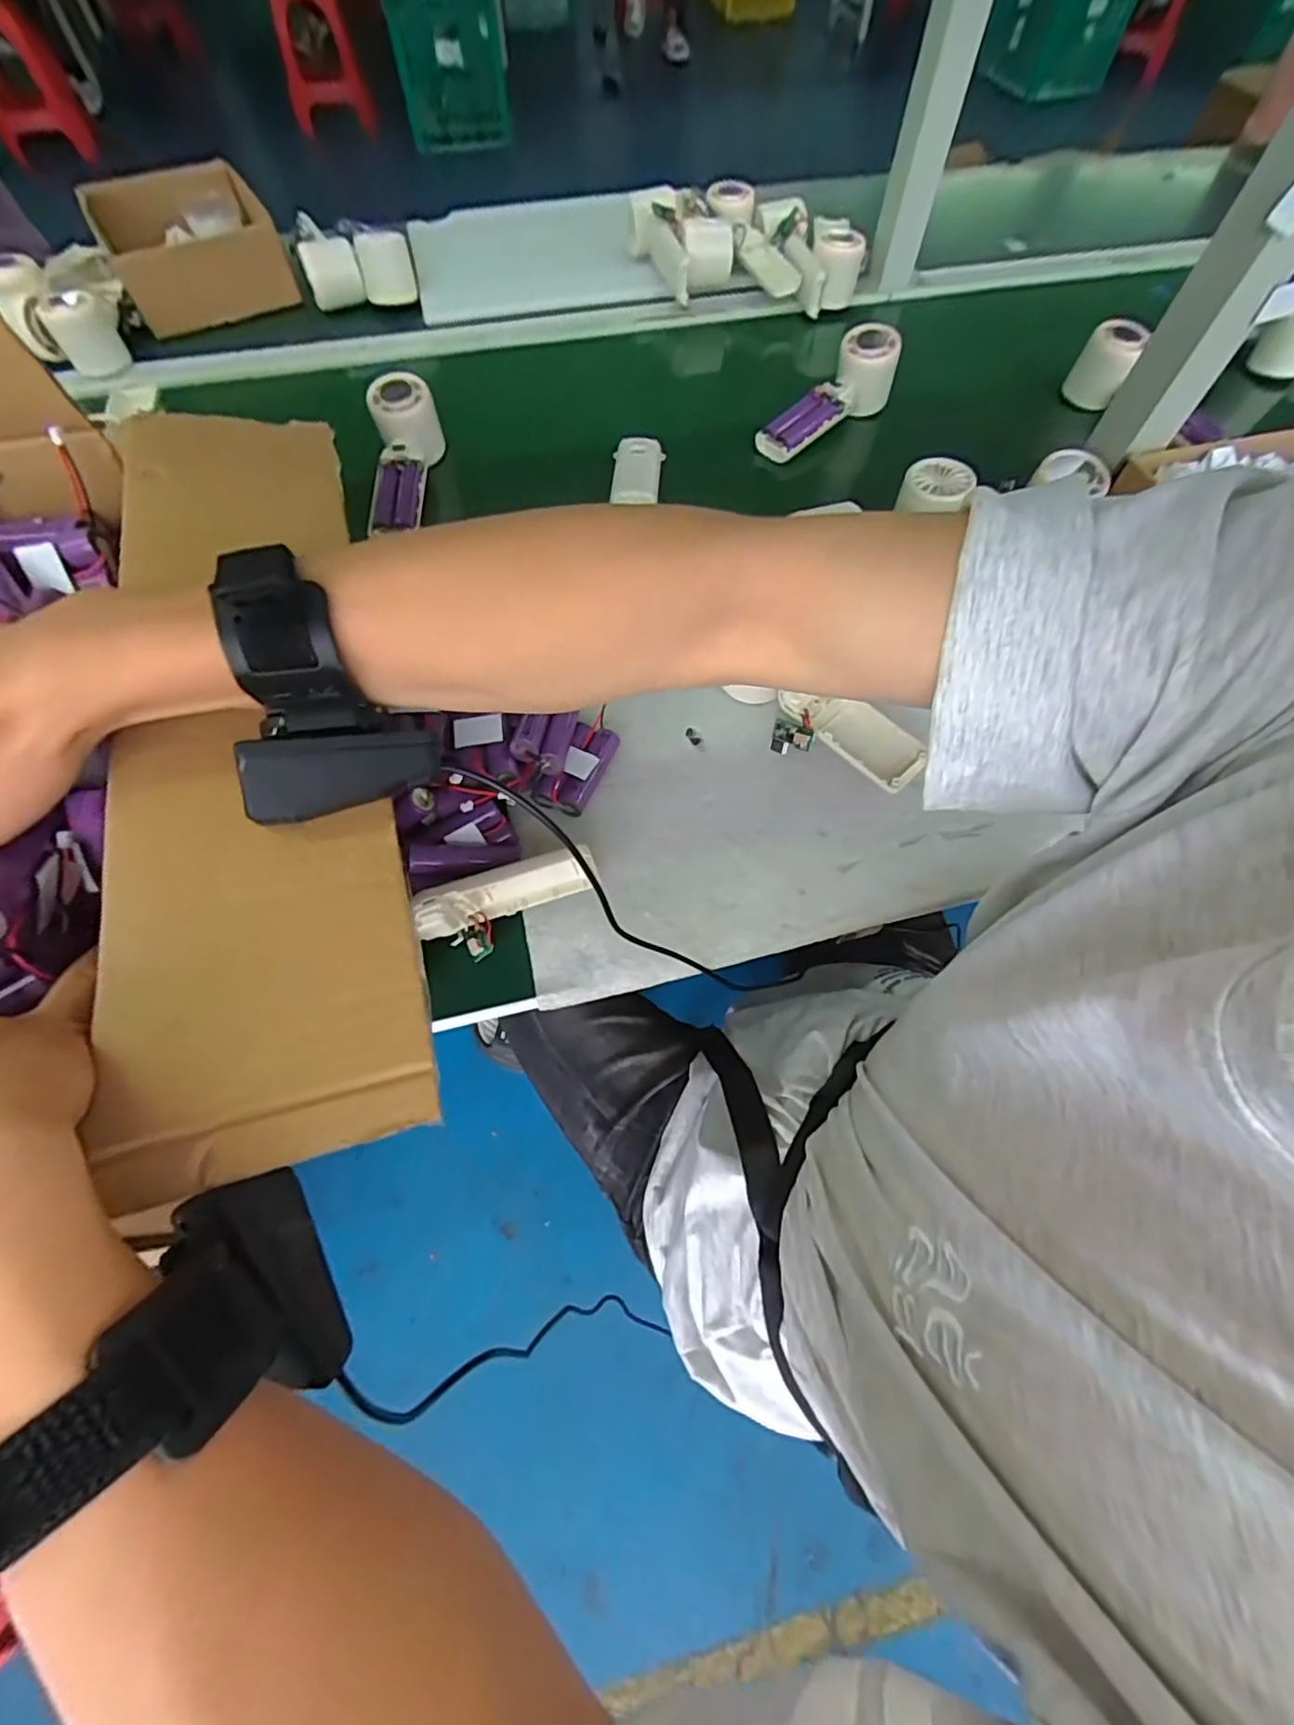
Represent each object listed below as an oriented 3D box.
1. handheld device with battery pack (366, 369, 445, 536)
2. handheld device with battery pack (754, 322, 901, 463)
[{"bbox_3d":[-0.225,-0.369,0.560,0.055,0.046,0.153,2,77,0],"label":"handheld device with battery pack"},{"bbox_3d":[0.180,-0.458,0.609,0.162,0.058,0.046,-41,71,-4],"label":"handheld device with battery pack"}]

